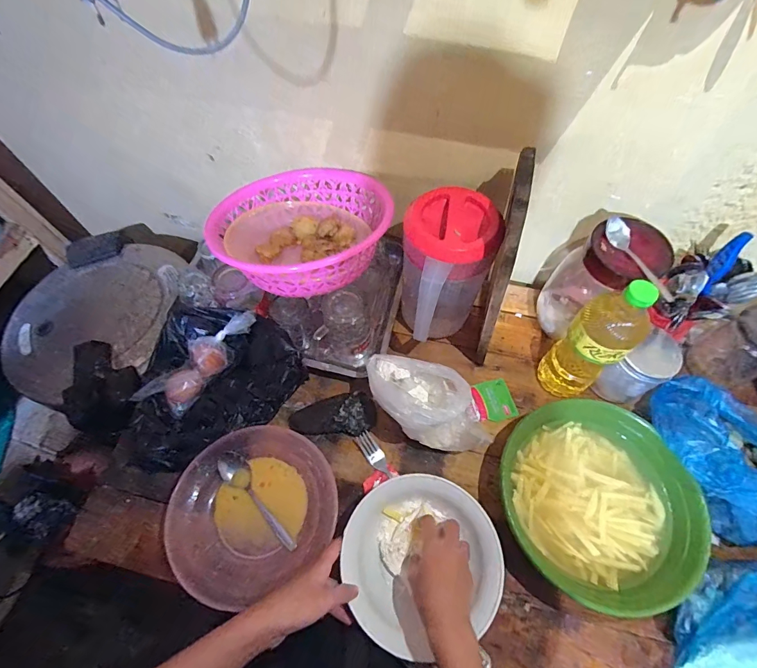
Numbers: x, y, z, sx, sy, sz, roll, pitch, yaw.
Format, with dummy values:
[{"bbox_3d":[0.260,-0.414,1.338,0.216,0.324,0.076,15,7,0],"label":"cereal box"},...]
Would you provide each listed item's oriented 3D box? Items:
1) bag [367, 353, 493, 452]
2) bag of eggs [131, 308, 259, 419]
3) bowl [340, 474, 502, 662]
[{"bbox_3d":[0.072,0.098,0.551,0.193,0.126,0.098,18,63,10],"label":"bag"},{"bbox_3d":[-0.260,0.040,0.581,0.200,0.055,0.058,-46,69,-4],"label":"bag of eggs"},{"bbox_3d":[0.051,0.277,0.492,0.180,0.061,0.179,0,61,0],"label":"bowl"}]

